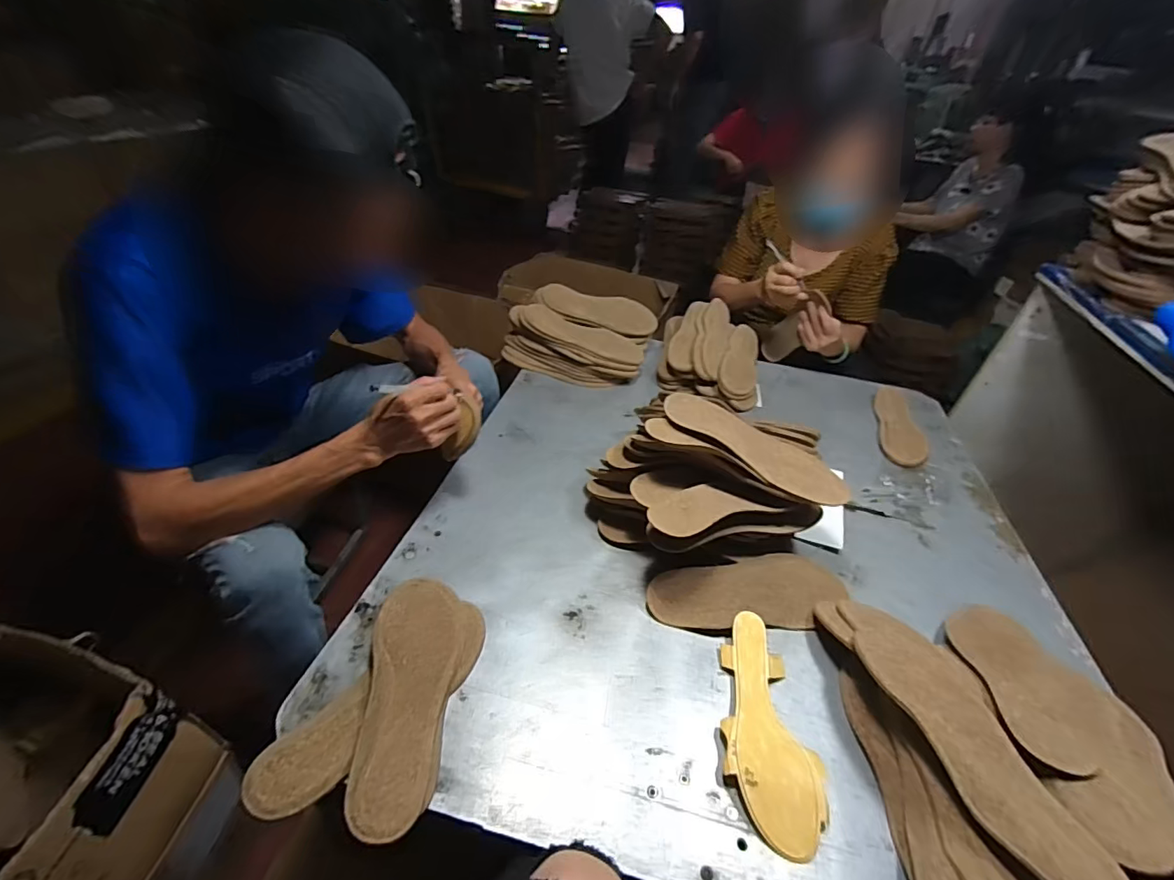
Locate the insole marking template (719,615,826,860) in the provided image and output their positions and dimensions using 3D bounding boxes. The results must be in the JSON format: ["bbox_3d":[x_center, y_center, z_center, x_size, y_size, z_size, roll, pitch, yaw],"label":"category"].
[{"bbox_3d":[0.185,0.289,0.523,0.089,0.025,0.223,9,38,1],"label":"insole marking template"}]

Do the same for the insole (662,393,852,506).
[{"bbox_3d":[0.227,0.009,0.678,0.260,0.020,0.078,30,43,6],"label":"insole"}]

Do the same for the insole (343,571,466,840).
[{"bbox_3d":[-0.172,0.241,0.498,0.085,0.019,0.250,11,35,-20],"label":"insole"}]

